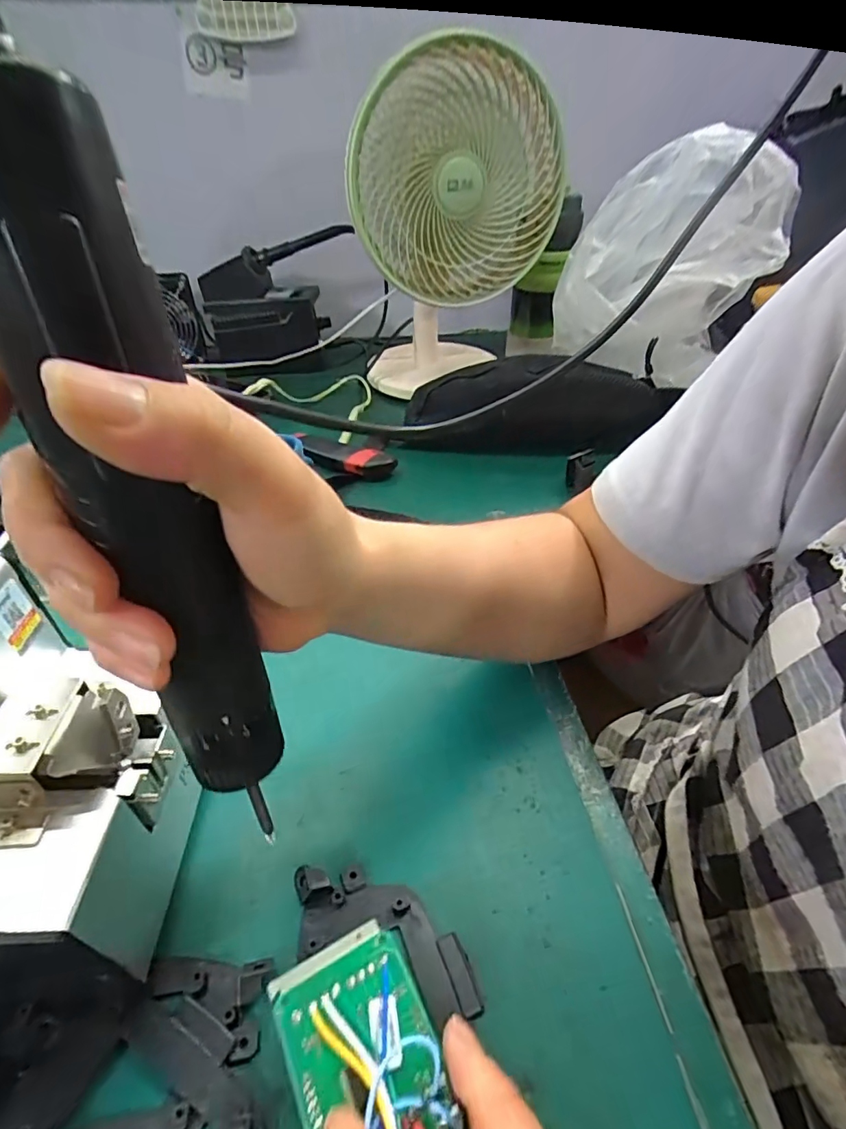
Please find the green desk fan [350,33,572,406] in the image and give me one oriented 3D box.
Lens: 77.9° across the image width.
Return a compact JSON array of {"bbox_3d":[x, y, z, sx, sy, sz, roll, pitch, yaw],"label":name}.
[{"bbox_3d":[0.027,-0.379,0.621,0.213,0.332,0.135,-5,41,-6],"label":"green desk fan"}]

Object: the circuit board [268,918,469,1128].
[{"bbox_3d":[-0.020,0.174,0.183,0.049,0.015,0.078,-18,44,-23],"label":"circuit board"}]

